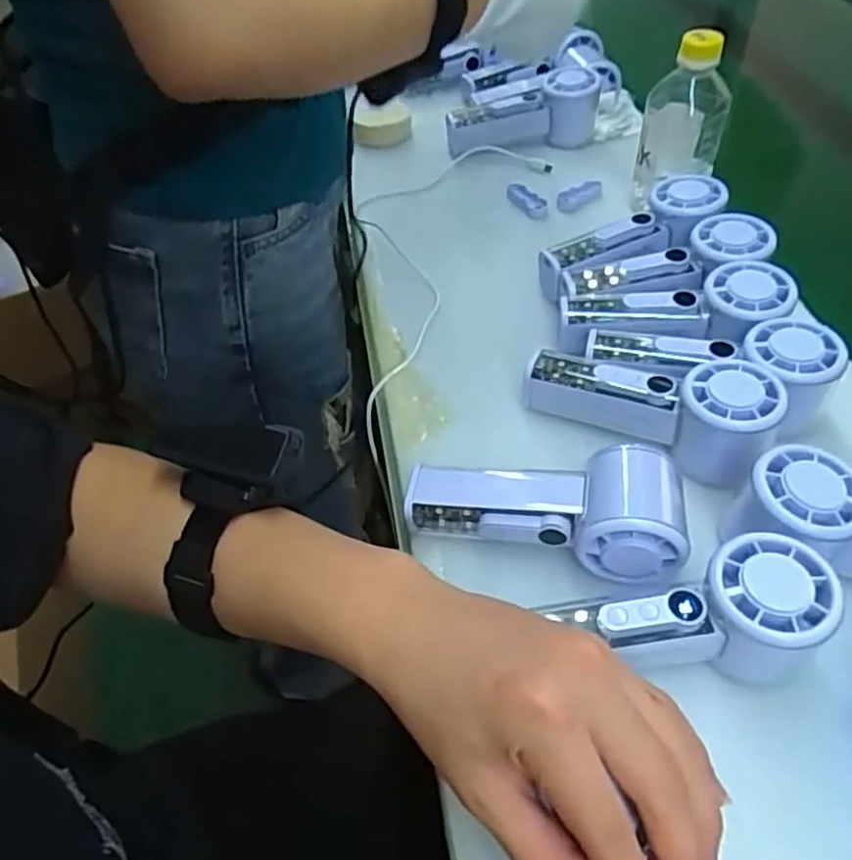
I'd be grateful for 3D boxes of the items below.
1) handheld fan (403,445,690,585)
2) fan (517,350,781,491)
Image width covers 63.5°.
[{"bbox_3d":[0.067,0.040,0.394,0.154,0.058,0.059,11,51,13],"label":"handheld fan"},{"bbox_3d":[0.137,-0.016,0.434,0.150,0.050,0.057,12,51,14],"label":"fan"}]

